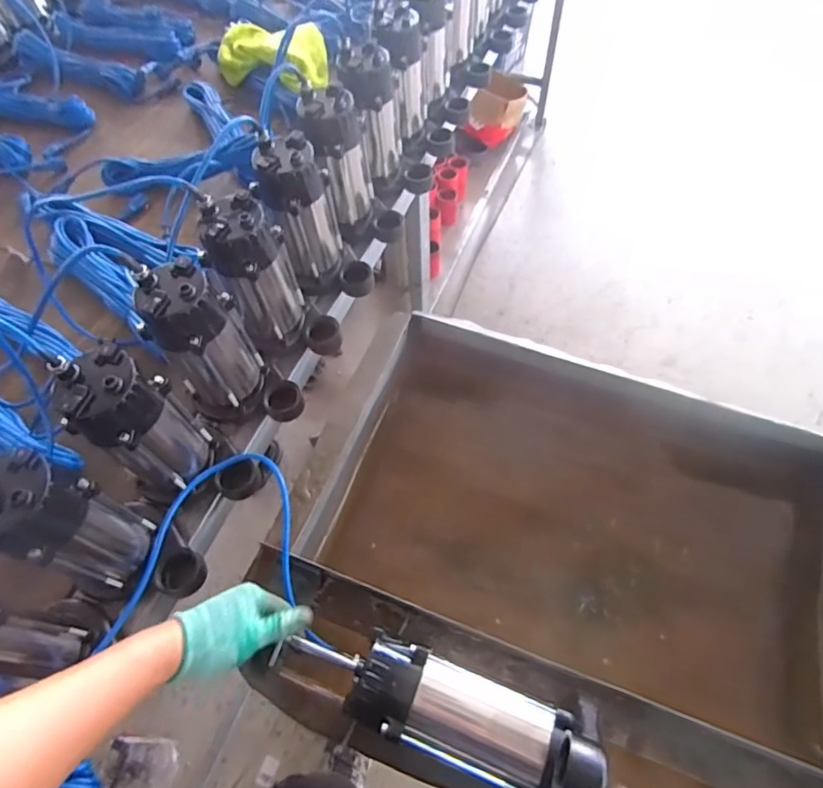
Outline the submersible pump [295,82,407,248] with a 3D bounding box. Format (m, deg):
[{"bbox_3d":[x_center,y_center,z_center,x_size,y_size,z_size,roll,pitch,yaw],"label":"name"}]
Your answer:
[{"bbox_3d":[-0.096,-0.370,0.876,0.146,0.224,0.105,-8,59,-3],"label":"submersible pump"}]

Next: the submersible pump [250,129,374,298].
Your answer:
[{"bbox_3d":[-0.144,-0.254,0.804,0.104,0.219,0.148,-41,66,-20],"label":"submersible pump"}]

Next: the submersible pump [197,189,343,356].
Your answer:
[{"bbox_3d":[-0.195,-0.148,0.759,0.127,0.233,0.135,-33,65,-16],"label":"submersible pump"}]

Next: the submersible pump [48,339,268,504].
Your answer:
[{"bbox_3d":[-0.290,0.060,0.635,0.155,0.238,0.102,25,63,16],"label":"submersible pump"}]

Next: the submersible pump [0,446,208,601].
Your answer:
[{"bbox_3d":[-0.337,0.162,0.585,0.159,0.242,0.109,19,61,12],"label":"submersible pump"}]

